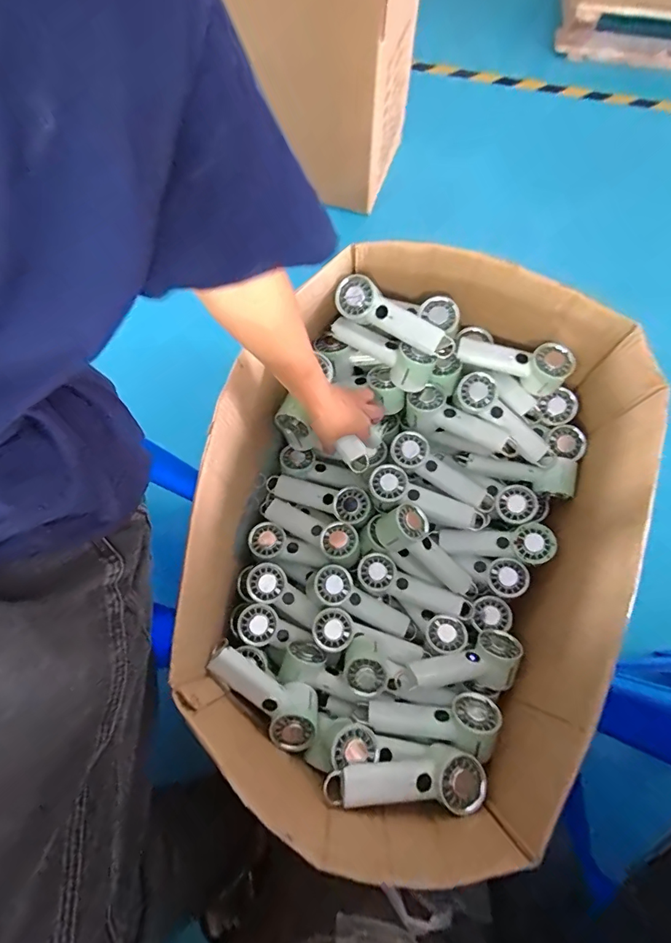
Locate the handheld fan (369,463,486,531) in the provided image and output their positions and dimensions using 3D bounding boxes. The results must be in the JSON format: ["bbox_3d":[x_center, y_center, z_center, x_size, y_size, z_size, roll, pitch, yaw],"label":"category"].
[{"bbox_3d":[0.150,0.052,0.754,0.201,0.046,0.063,23,72,-5],"label":"handheld fan"}]

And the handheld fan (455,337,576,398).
[{"bbox_3d":[0.294,-0.181,0.742,0.177,0.064,0.060,22,72,22],"label":"handheld fan"}]

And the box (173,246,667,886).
[{"bbox_3d":[0.094,0.068,0.659,0.524,0.267,0.730,24,73,8],"label":"box"}]

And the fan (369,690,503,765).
[{"bbox_3d":[0.137,0.347,0.628,0.177,0.075,0.069,-3,70,15],"label":"fan"}]

